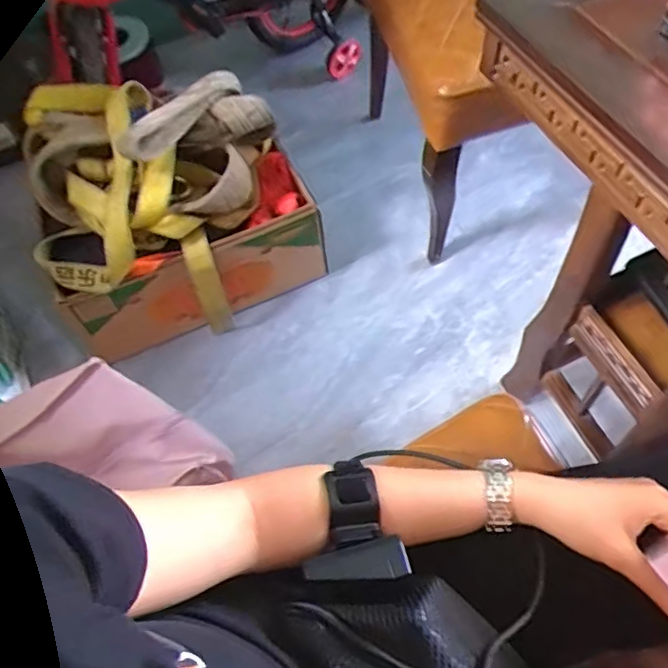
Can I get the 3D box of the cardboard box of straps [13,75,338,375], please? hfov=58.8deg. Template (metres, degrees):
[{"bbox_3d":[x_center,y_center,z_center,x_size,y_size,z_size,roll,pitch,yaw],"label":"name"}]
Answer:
[{"bbox_3d":[-0.341,-0.274,1.207,0.486,0.423,0.399,-25,60,-10],"label":"cardboard box of straps"}]

